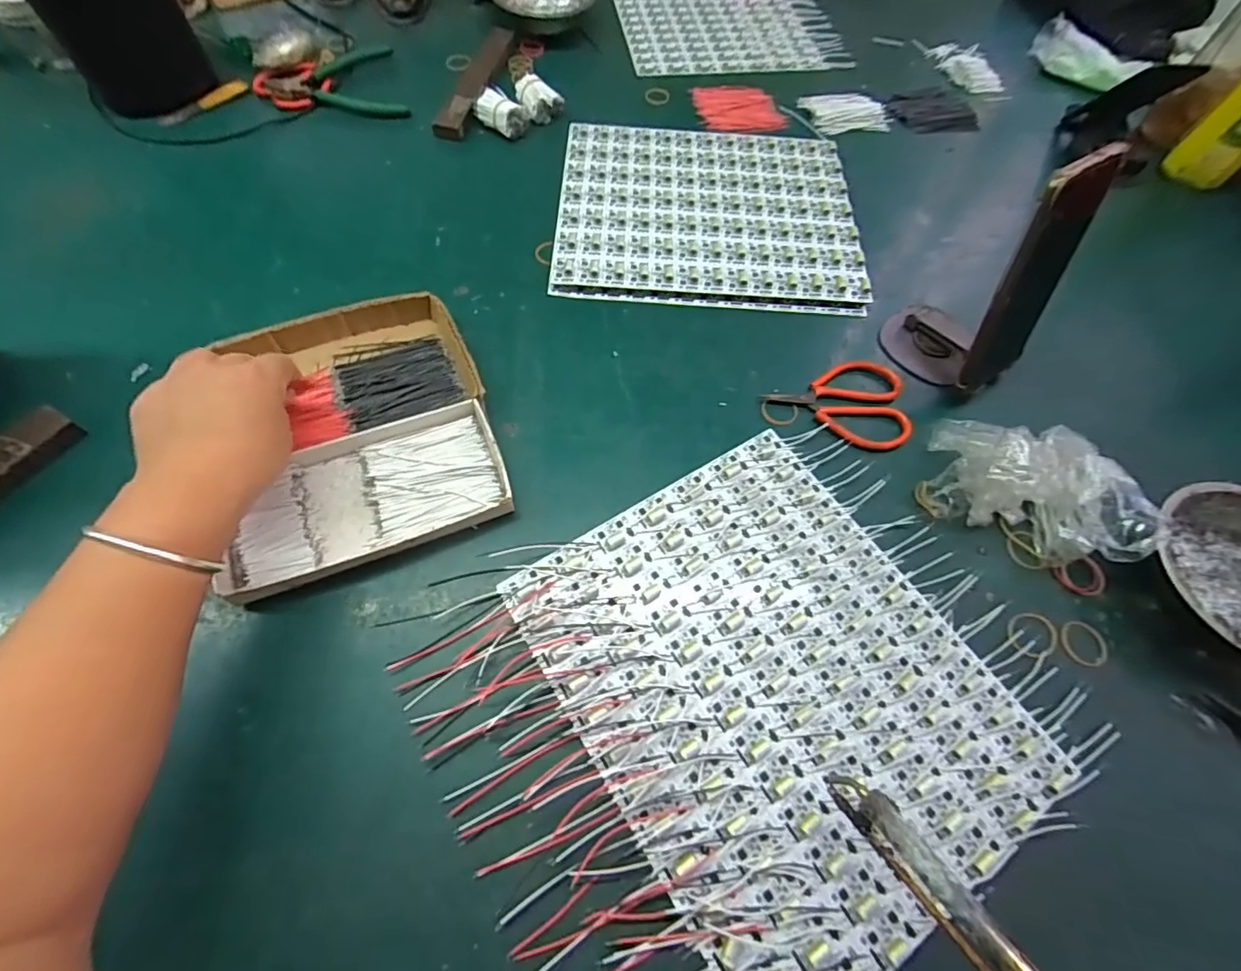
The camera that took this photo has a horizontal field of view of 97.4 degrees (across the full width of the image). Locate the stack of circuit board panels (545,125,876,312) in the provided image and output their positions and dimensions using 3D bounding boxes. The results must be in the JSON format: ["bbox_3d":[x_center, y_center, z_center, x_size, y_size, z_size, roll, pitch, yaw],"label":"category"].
[{"bbox_3d":[0.086,-0.277,0.548,0.290,0.014,0.240,4,64,-1],"label":"stack of circuit board panels"}]

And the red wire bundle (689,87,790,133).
[{"bbox_3d":[0.140,-0.444,0.643,0.102,0.006,0.102,-14,65,-10],"label":"red wire bundle"}]

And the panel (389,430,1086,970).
[{"bbox_3d":[0.065,0.133,0.331,0.319,0.013,0.280,-29,69,-16],"label":"panel"}]

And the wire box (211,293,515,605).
[{"bbox_3d":[-0.188,-0.042,0.399,0.178,0.021,0.209,-16,66,-11],"label":"wire box"}]

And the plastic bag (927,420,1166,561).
[{"bbox_3d":[0.294,-0.003,0.381,0.125,0.068,0.089,15,64,4],"label":"plastic bag"}]

